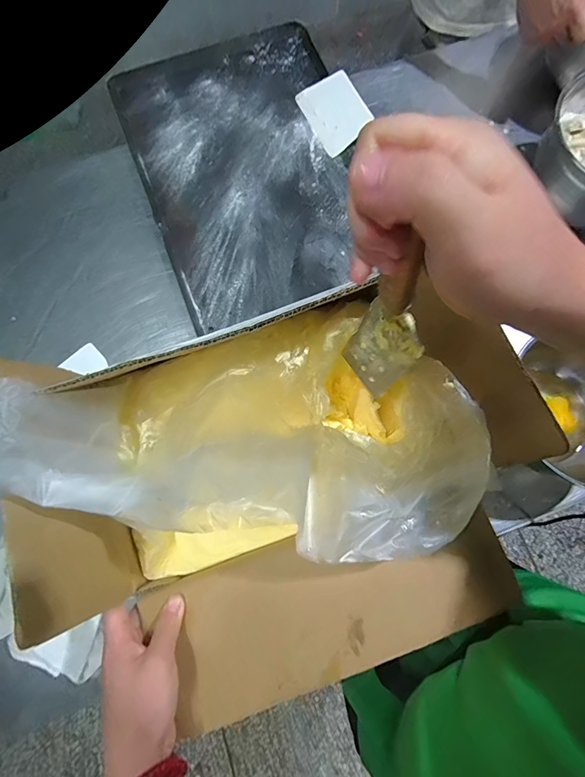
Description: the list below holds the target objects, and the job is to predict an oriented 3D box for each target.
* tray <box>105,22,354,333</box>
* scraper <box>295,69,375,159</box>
[{"bbox_3d":[-0.081,-0.415,0.661,0.377,0.035,0.562,-22,78,-4],"label":"tray"},{"bbox_3d":[0.079,-0.512,0.666,0.097,0.007,0.142,-31,83,14],"label":"scraper"}]

